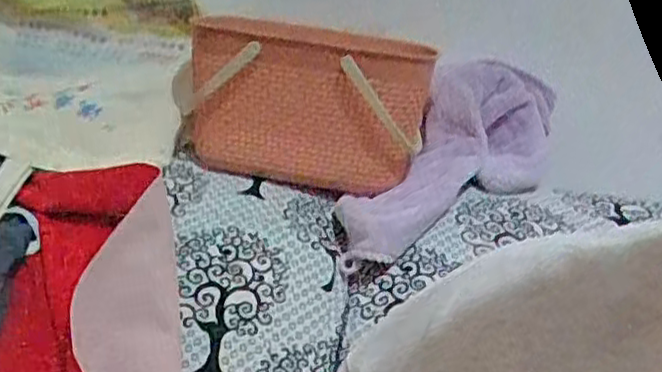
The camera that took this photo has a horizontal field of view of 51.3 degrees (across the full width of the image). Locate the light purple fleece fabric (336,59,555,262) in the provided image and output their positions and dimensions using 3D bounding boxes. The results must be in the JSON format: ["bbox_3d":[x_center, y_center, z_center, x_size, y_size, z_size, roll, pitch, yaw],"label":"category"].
[{"bbox_3d":[0.150,-0.026,0.809,0.162,0.344,0.030,38,-31,-4],"label":"light purple fleece fabric"}]

